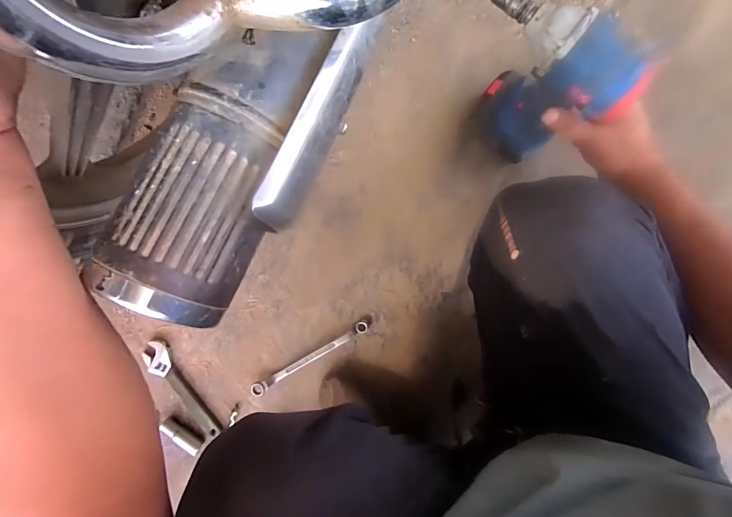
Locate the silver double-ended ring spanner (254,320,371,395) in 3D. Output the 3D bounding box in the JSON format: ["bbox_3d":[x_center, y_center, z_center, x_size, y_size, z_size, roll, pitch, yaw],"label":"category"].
[{"bbox_3d":[-0.094,0.169,0.636,0.223,0.019,0.021,-31,92,2],"label":"silver double-ended ring spanner"}]

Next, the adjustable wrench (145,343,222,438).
[{"bbox_3d":[-0.318,0.229,0.653,0.042,0.020,0.194,-30,92,2],"label":"adjustable wrench"}]

